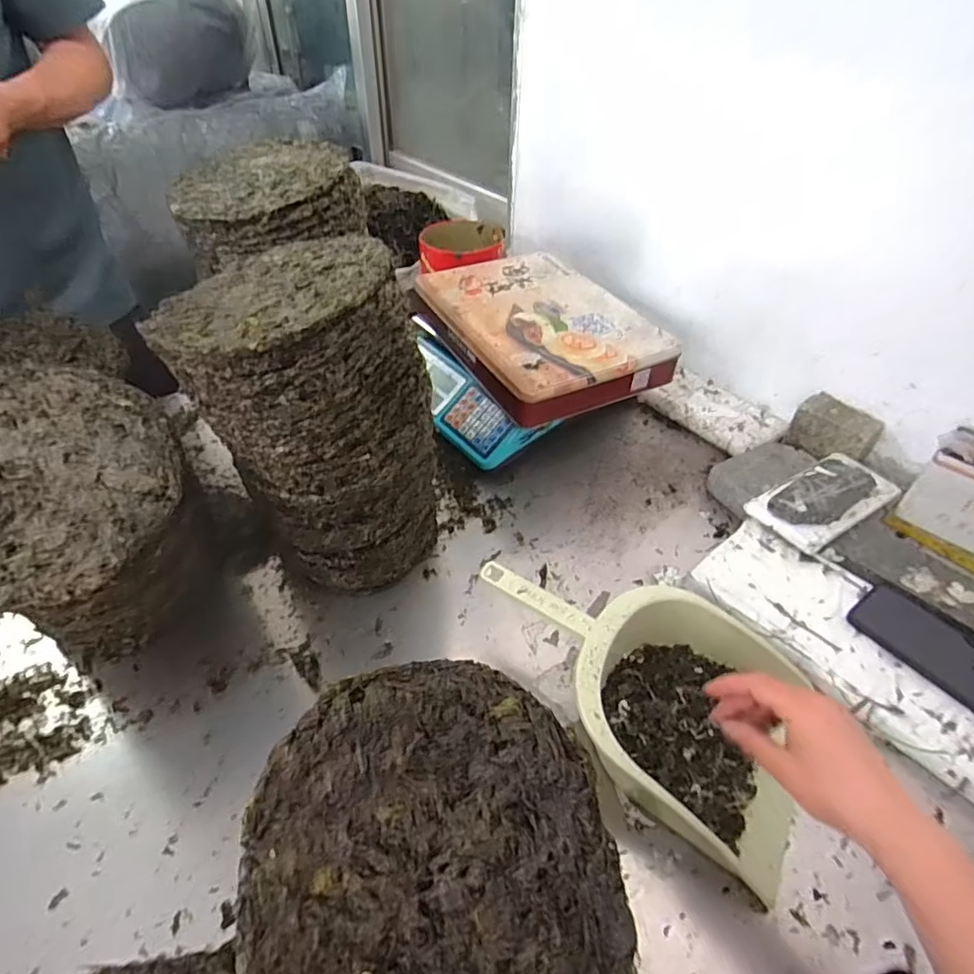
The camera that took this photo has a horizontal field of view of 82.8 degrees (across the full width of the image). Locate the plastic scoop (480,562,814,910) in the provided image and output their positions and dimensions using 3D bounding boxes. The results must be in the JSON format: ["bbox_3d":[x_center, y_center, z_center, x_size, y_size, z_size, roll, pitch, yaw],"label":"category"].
[{"bbox_3d":[0.154,0.189,0.559,0.328,0.102,0.216,26,49,23],"label":"plastic scoop"}]

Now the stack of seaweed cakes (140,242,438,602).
[{"bbox_3d":[-0.166,-0.041,0.580,0.177,0.390,0.220,26,49,23],"label":"stack of seaweed cakes"}]

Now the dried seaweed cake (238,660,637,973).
[{"bbox_3d":[-0.022,0.208,0.294,0.193,0.011,0.210,6,68,-14],"label":"dried seaweed cake"}]

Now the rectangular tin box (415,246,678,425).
[{"bbox_3d":[0.077,-0.254,0.884,0.270,0.068,0.368,-20,48,-21],"label":"rectangular tin box"}]

